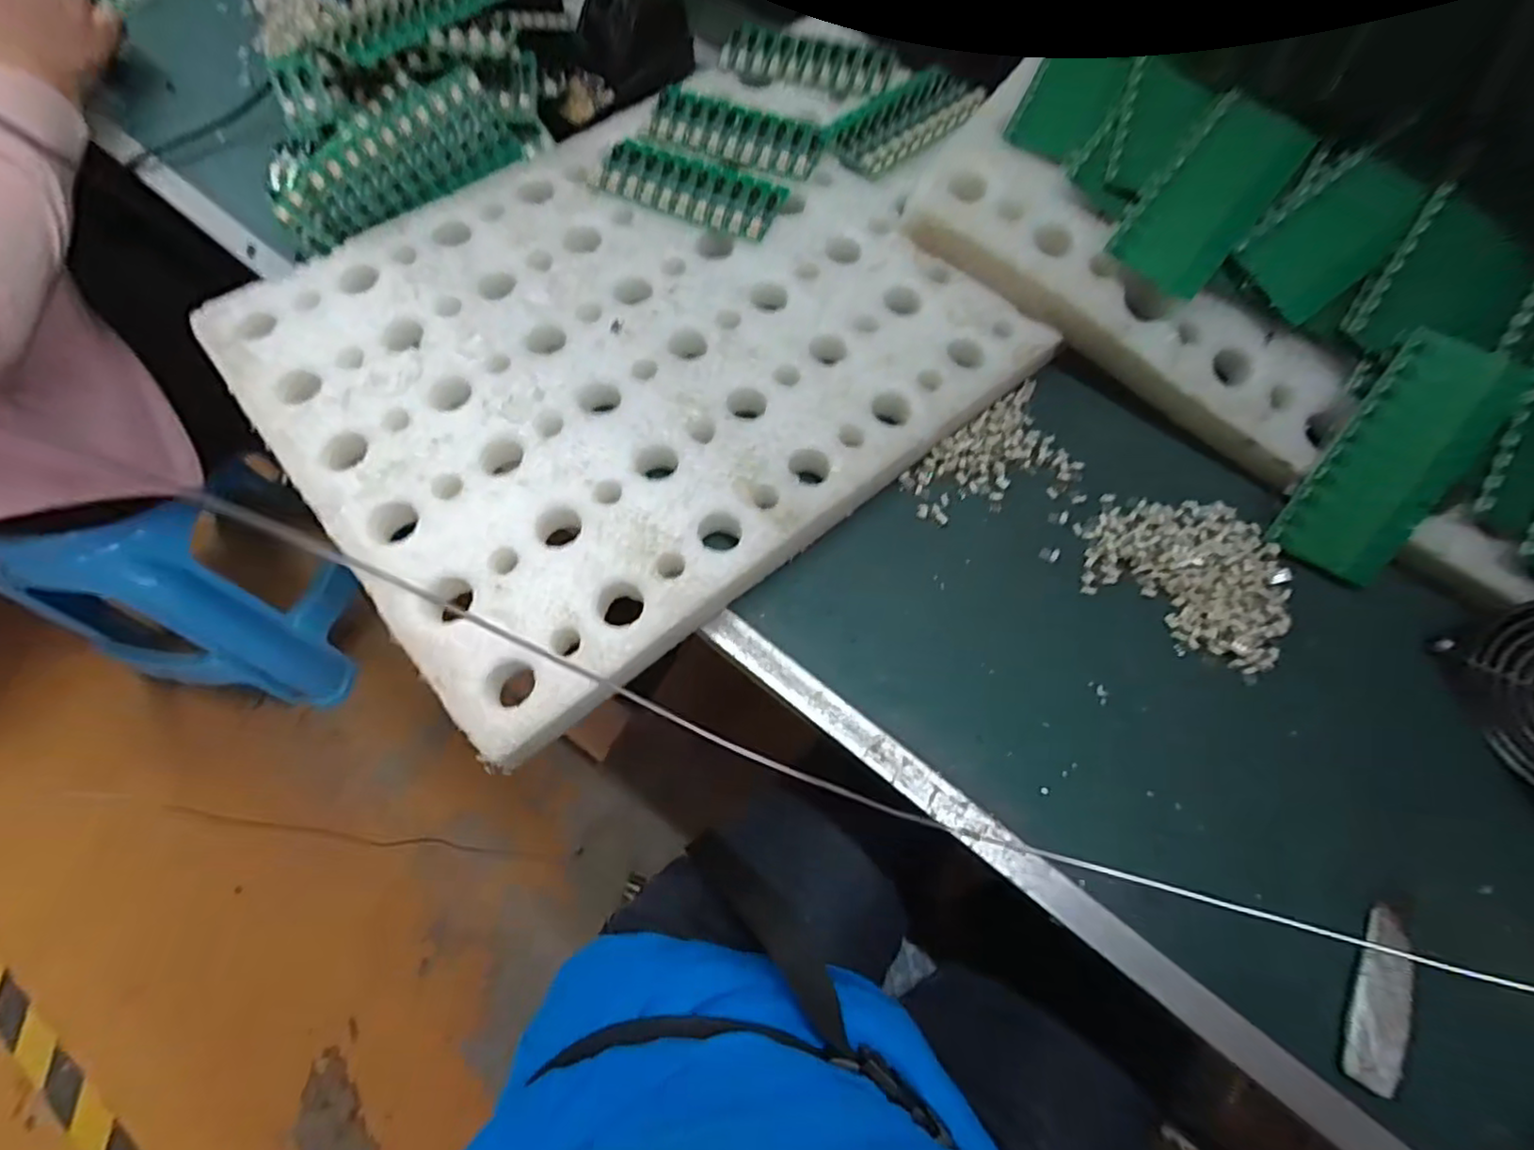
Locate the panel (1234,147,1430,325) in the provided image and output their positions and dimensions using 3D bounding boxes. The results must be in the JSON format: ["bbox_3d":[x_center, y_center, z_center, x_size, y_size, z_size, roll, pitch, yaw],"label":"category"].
[{"bbox_3d":[0.345,-0.209,0.409,0.105,0.011,0.062,-38,72,4],"label":"panel"}]

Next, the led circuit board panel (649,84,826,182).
[{"bbox_3d":[-0.024,-0.344,0.519,0.134,0.007,0.062,18,67,6],"label":"led circuit board panel"}]

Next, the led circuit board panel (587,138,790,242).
[{"bbox_3d":[-0.058,-0.287,0.495,0.138,0.008,0.060,22,68,8],"label":"led circuit board panel"}]

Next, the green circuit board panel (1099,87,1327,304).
[{"bbox_3d":[0.279,-0.240,0.423,0.066,0.011,0.136,37,87,12],"label":"green circuit board panel"}]

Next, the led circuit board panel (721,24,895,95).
[{"bbox_3d":[0.034,-0.421,0.551,0.133,0.008,0.053,16,67,5],"label":"led circuit board panel"}]

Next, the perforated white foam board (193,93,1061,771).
[{"bbox_3d":[-0.090,-0.156,0.447,0.431,0.024,0.367,-39,75,-15],"label":"perforated white foam board"}]

